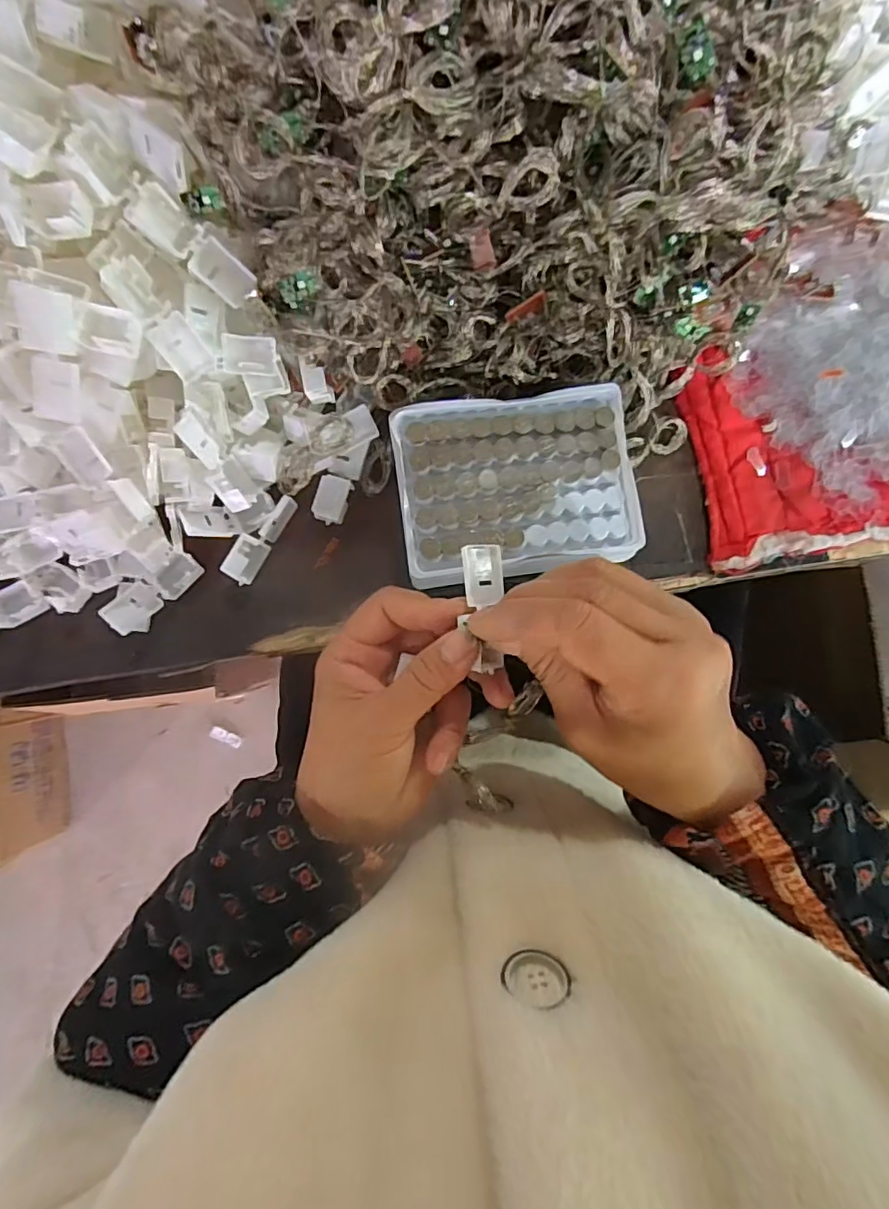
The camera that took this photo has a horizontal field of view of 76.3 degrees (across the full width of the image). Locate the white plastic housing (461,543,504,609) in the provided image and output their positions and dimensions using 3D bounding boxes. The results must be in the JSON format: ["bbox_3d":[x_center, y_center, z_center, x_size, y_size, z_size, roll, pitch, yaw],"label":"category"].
[{"bbox_3d":[0.017,-0.014,0.253,0.021,0.006,0.026,-7,88,-34],"label":"white plastic housing"}]

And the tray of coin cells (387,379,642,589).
[{"bbox_3d":[0.040,-0.066,0.322,0.130,0.033,0.100,-8,87,-4],"label":"tray of coin cells"}]

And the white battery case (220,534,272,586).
[{"bbox_3d":[-0.113,-0.025,0.321,0.015,0.016,0.027,26,86,-1],"label":"white battery case"}]

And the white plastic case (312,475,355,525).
[{"bbox_3d":[-0.065,-0.061,0.329,0.018,0.011,0.027,20,86,-2],"label":"white plastic case"}]

